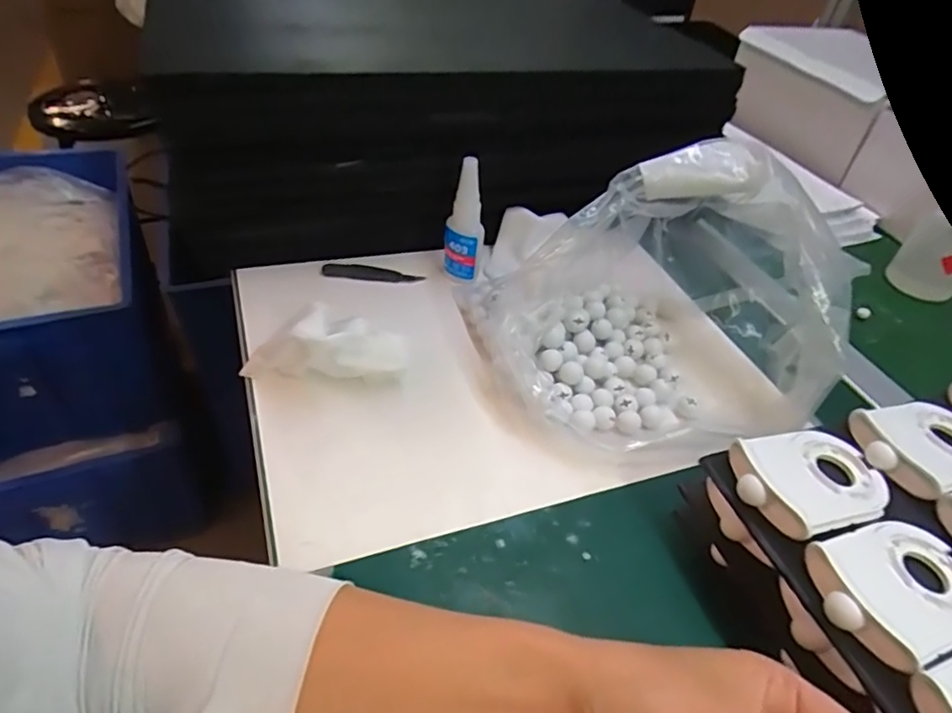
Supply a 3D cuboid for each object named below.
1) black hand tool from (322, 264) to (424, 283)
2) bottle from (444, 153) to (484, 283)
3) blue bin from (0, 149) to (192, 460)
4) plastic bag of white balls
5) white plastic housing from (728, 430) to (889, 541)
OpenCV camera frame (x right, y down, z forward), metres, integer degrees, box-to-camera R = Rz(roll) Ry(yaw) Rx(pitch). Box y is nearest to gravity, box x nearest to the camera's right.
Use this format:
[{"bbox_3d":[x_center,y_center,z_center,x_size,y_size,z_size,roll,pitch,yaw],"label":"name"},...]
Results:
[{"bbox_3d":[-0.088,-0.071,0.514,0.084,0.010,0.015,3,42,-4],"label":"black hand tool"},{"bbox_3d":[-0.009,-0.108,0.497,0.031,0.106,0.022,5,42,-2],"label":"bottle"},{"bbox_3d":[-0.778,-0.100,1.018,0.413,0.279,0.532,-18,48,-25],"label":"blue bin"},{"bbox_3d":[0.144,-0.053,0.428,0.269,0.148,0.194,-5,43,-13],"label":"plastic bag of white balls"},{"bbox_3d":[0.180,0.063,0.320,0.090,0.014,0.058,-10,45,-18],"label":"white plastic housing"}]

